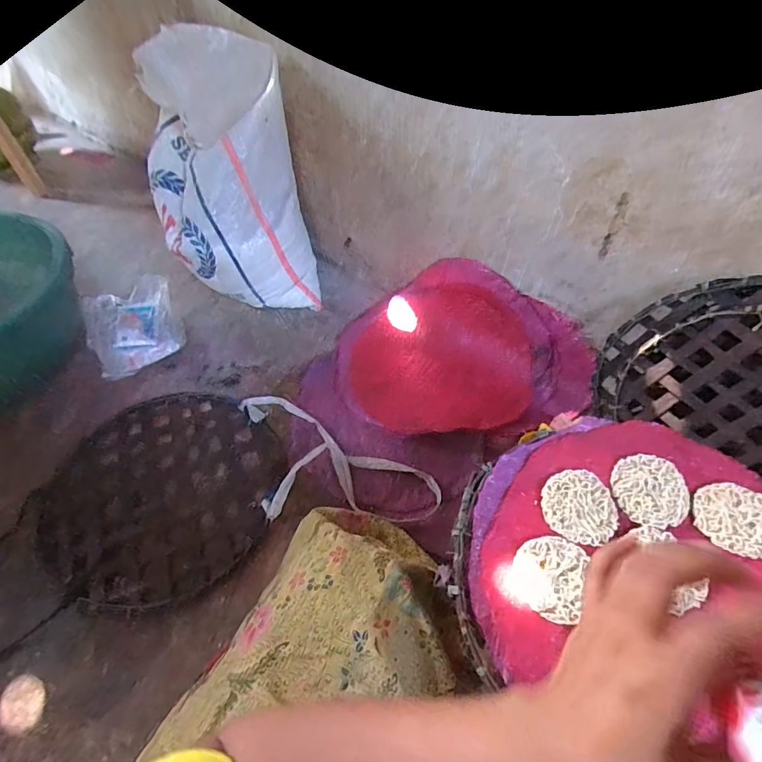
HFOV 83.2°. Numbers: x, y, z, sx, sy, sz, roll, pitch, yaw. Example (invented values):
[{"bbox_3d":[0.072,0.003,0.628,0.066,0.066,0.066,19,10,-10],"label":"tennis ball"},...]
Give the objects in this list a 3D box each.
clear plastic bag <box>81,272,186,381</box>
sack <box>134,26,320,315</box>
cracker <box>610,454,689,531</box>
[{"bbox_3d":[-0.501,-0.118,0.862,0.170,0.087,0.222,-17,52,-14],"label":"clear plastic bag"},{"bbox_3d":[-0.291,-0.358,0.832,0.273,0.455,0.189,-11,51,-10],"label":"sack"},{"bbox_3d":[0.288,0.116,0.459,0.072,0.015,0.075,0,50,0],"label":"cracker"}]

